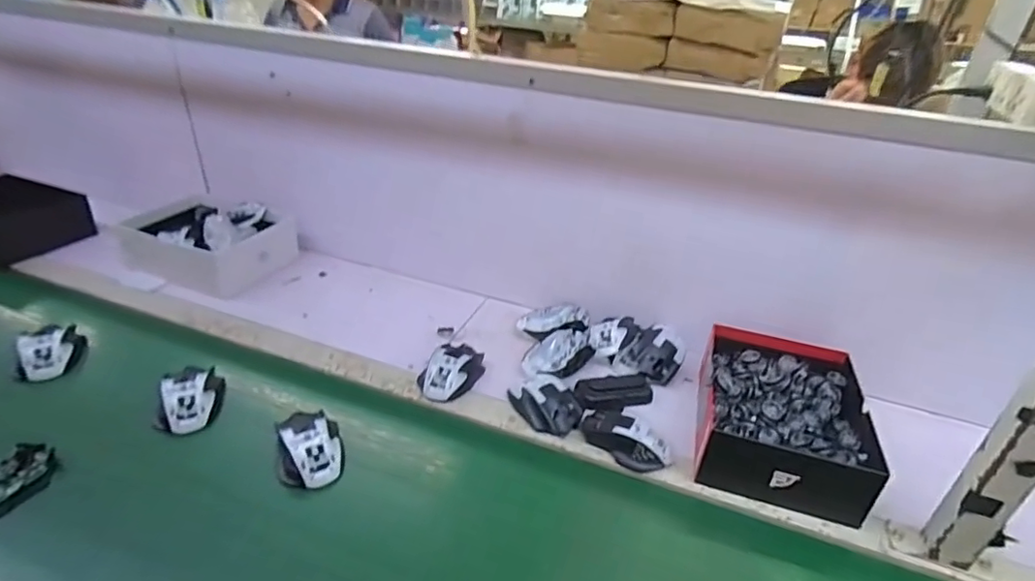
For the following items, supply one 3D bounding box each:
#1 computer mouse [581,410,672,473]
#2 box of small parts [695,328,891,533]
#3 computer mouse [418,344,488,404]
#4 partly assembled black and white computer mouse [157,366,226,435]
[{"bbox_3d":[0.138,0.185,0.703,0.111,0.032,0.068,13,33,15],"label":"computer mouse"},{"bbox_3d":[0.339,0.160,0.722,0.192,0.079,0.244,13,33,15],"label":"box of small parts"},{"bbox_3d":[-0.094,0.113,0.803,0.069,0.036,0.106,18,35,22],"label":"computer mouse"},{"bbox_3d":[-0.421,0.139,0.716,0.068,0.035,0.088,-5,33,-13],"label":"partly assembled black and white computer mouse"}]

